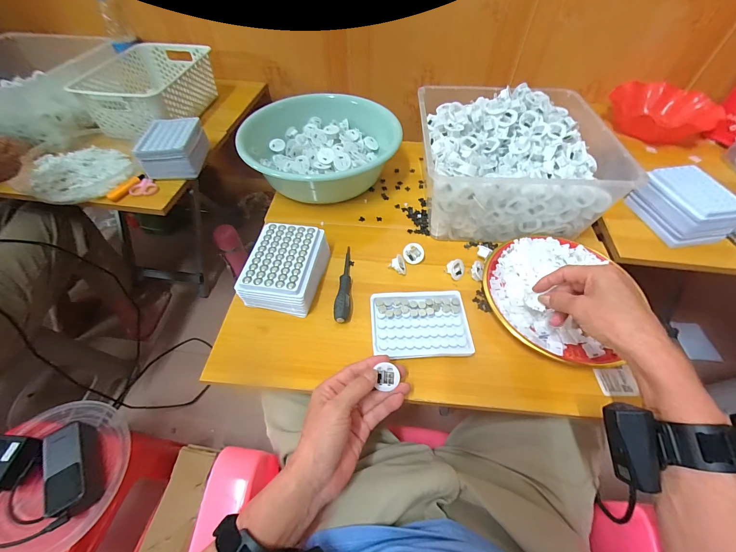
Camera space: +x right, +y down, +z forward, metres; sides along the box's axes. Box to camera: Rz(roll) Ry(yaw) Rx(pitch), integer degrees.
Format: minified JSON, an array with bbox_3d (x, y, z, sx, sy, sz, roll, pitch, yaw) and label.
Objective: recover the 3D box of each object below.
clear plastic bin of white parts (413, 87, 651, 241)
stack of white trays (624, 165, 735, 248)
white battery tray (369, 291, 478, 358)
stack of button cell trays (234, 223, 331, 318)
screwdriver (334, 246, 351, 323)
[{"bbox_3d":[0.240,-0.203,0.563,0.296,0.146,0.264,3,53,2],"label":"clear plastic bin of white parts"},{"bbox_3d":[0.569,-0.126,0.562,0.108,0.079,0.135,-14,54,-10],"label":"stack of white trays"},{"bbox_3d":[0.073,0.069,0.447,0.133,0.024,0.097,-2,53,-2],"label":"white battery tray"},{"bbox_3d":[-0.124,-0.010,0.478,0.099,0.059,0.136,9,53,7],"label":"stack of button cell trays"},{"bbox_3d":[-0.037,0.009,0.486,0.022,0.020,0.145,1,53,0],"label":"screwdriver"}]

